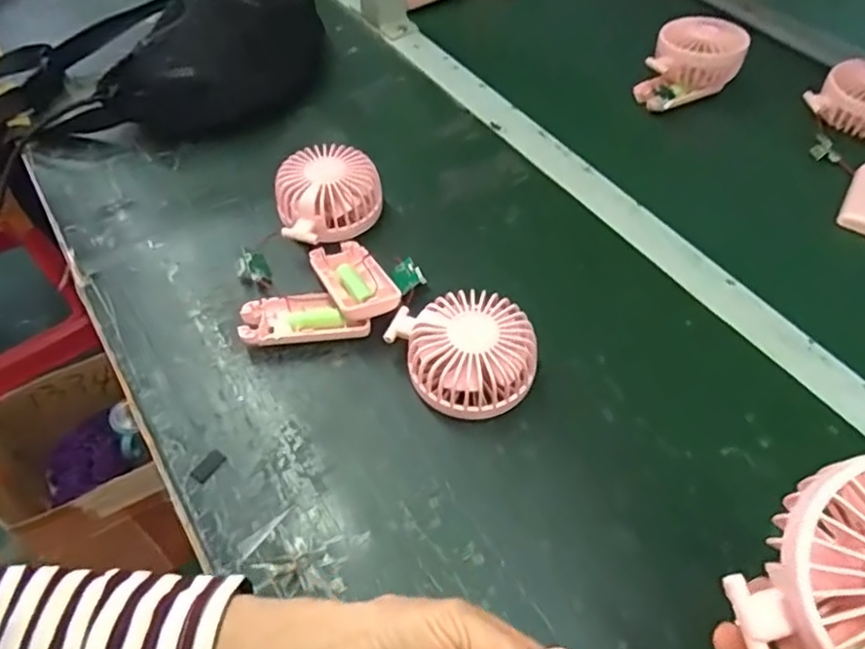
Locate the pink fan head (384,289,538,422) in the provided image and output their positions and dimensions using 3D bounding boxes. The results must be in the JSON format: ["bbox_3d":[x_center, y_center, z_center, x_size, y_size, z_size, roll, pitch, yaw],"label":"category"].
[{"bbox_3d":[0.024,0.019,0.443,0.083,0.046,0.090,0,53,0],"label":"pink fan head"}]

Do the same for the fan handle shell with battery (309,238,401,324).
[{"bbox_3d":[-0.062,-0.036,0.492,0.045,0.019,0.093,-22,40,-17],"label":"fan handle shell with battery"}]

